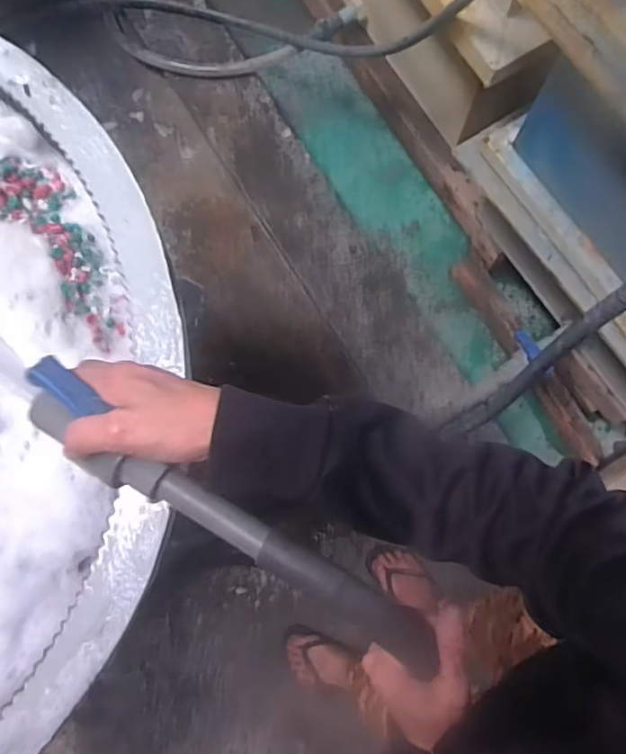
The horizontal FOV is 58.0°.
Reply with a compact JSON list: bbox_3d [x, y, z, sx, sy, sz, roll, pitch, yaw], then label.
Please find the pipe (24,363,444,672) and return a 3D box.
[{"bbox_3d":[-0.046,0.088,0.342,0.296,0.045,0.046,33,81,1],"label":"pipe"}]

